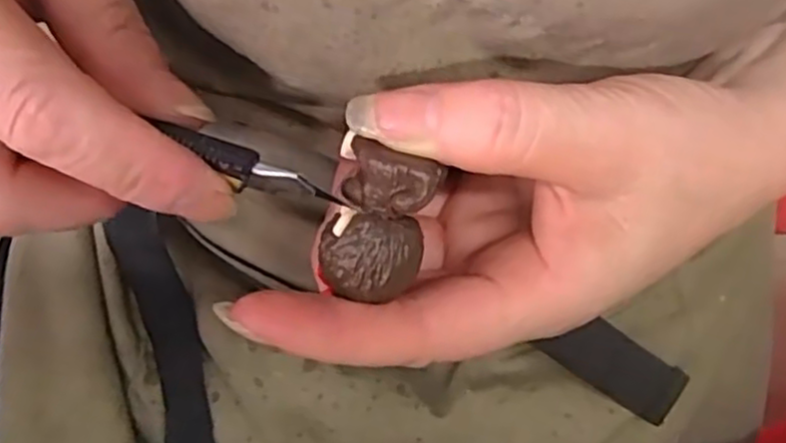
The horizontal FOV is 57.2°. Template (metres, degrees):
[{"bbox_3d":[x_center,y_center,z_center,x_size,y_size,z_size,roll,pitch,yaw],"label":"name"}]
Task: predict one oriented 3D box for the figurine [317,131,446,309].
[{"bbox_3d":[-0.003,0.000,0.174,0.024,0.021,0.035,13,97,8],"label":"figurine"}]

